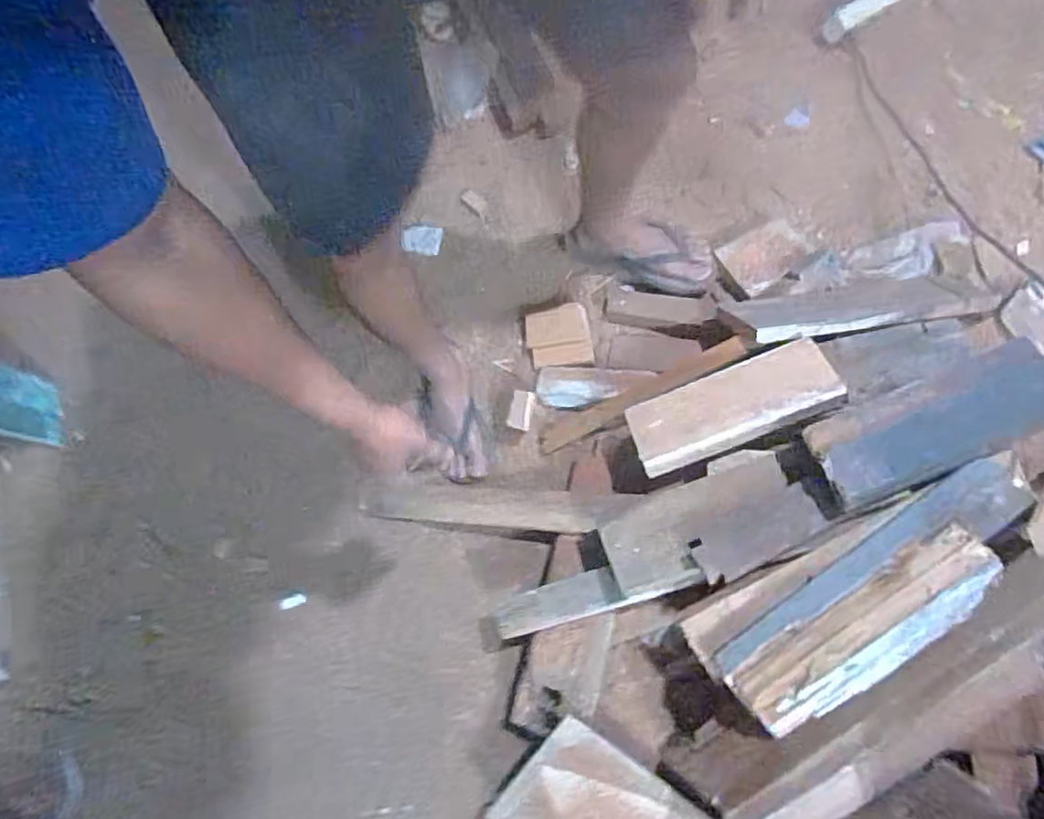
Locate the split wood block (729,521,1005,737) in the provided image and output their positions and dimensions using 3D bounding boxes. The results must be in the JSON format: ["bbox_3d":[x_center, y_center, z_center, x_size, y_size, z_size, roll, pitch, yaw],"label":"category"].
[{"bbox_3d":[0.405,0.263,0.756,0.329,0.057,0.101,-36,70,2],"label":"split wood block"}]

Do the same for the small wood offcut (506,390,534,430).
[{"bbox_3d":[-0.002,0.002,1.084,0.040,0.020,0.069,6,73,9],"label":"small wood offcut"}]

